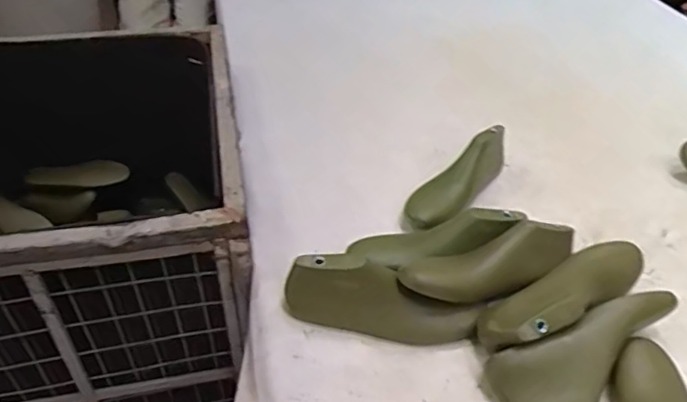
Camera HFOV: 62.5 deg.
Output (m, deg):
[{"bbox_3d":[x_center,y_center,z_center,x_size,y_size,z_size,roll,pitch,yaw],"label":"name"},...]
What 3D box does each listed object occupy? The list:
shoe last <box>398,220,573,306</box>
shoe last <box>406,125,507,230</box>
[{"bbox_3d":[0.203,0.086,0.776,0.260,0.071,0.092,-13,43,-17],"label":"shoe last"},{"bbox_3d":[0.202,-0.049,0.976,0.078,0.084,0.262,28,47,27],"label":"shoe last"}]

